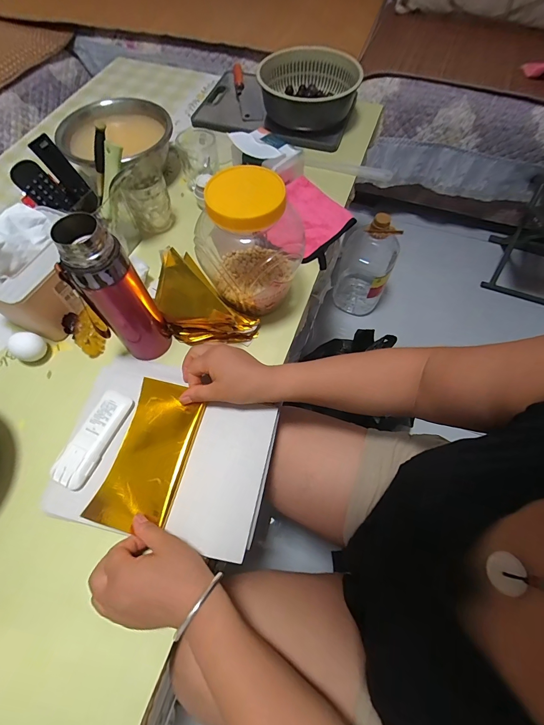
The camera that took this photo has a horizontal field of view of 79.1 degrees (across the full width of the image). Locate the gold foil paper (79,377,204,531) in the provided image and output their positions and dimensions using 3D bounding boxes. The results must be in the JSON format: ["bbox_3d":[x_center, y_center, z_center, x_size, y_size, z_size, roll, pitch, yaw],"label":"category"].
[{"bbox_3d":[-0.150,0.113,0.414,0.093,0.019,0.175,14,64,6],"label":"gold foil paper"}]

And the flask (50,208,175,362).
[{"bbox_3d":[-0.187,-0.077,0.411,0.057,0.209,0.060,12,64,5],"label":"flask"}]

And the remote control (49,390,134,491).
[{"bbox_3d":[-0.231,0.096,0.424,0.044,0.012,0.124,20,65,9],"label":"remote control"}]

